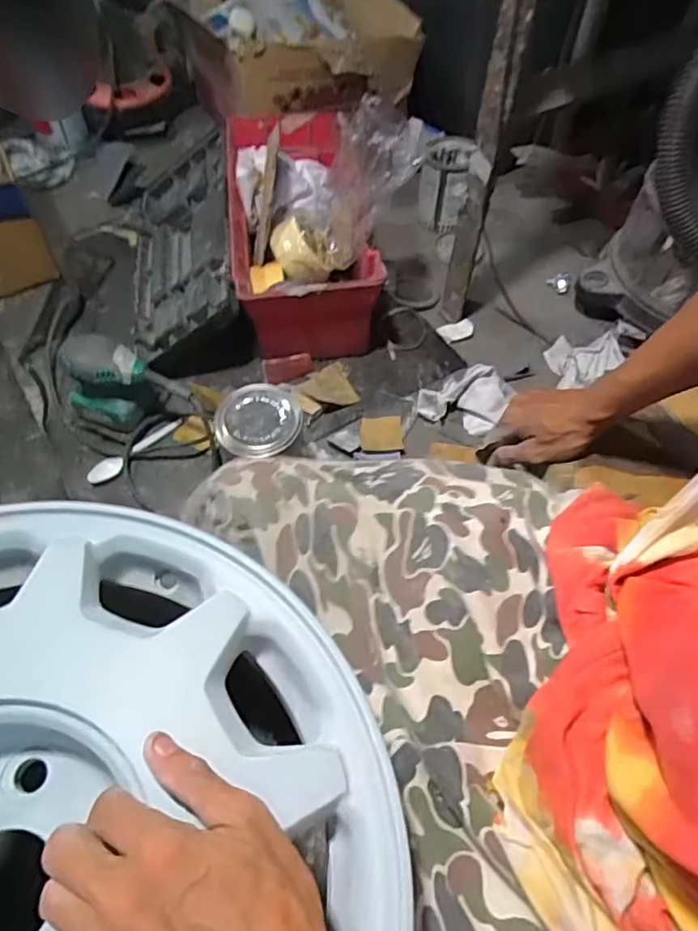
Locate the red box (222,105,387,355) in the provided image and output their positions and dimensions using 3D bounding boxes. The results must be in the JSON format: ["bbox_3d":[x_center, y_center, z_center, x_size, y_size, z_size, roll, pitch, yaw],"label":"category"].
[{"bbox_3d":[-0.083,-0.375,0.945,0.198,0.159,0.422,-6,62,-6],"label":"red box"}]

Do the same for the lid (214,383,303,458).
[{"bbox_3d":[-0.112,-0.057,0.706,0.103,0.030,0.095,-3,64,6],"label":"lid"}]

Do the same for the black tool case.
[{"bbox_3d":[-0.269,-0.355,0.940,0.177,0.152,0.446,-10,62,-8],"label":"black tool case"}]

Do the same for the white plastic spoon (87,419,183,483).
[{"bbox_3d":[-0.295,-0.023,0.810,0.147,0.015,0.031,-38,69,-20],"label":"white plastic spoon"}]

